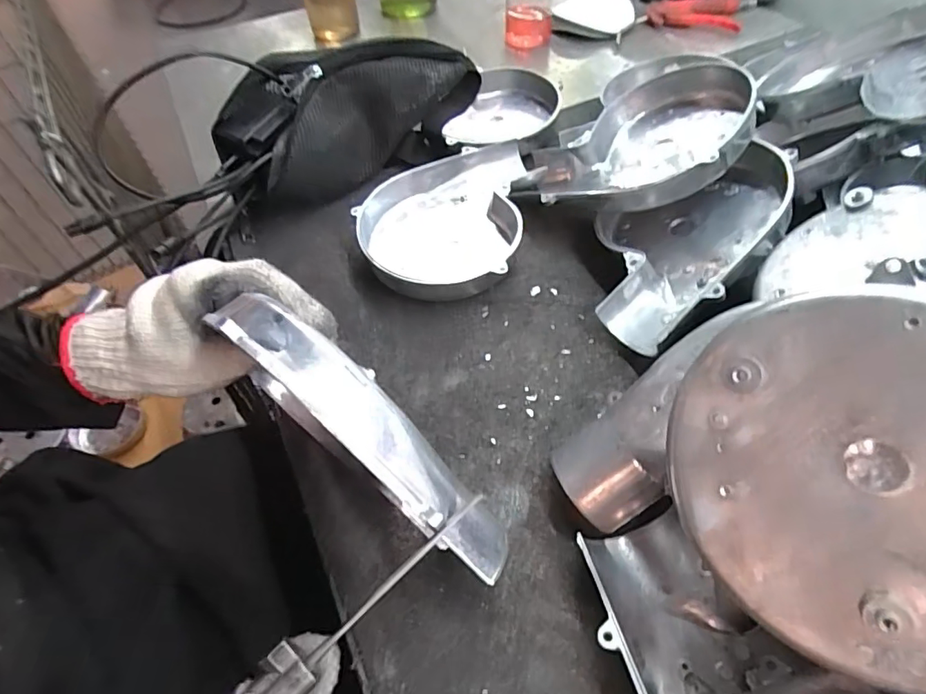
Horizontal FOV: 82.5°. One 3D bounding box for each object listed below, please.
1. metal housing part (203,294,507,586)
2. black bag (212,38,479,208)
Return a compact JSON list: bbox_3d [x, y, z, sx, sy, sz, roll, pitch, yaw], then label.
[{"bbox_3d":[-0.043,0.047,0.256,0.181,0.031,0.035,47,61,-12],"label":"metal housing part"},{"bbox_3d":[-0.106,-0.224,0.525,0.260,0.100,0.133,-18,54,-9],"label":"black bag"}]

